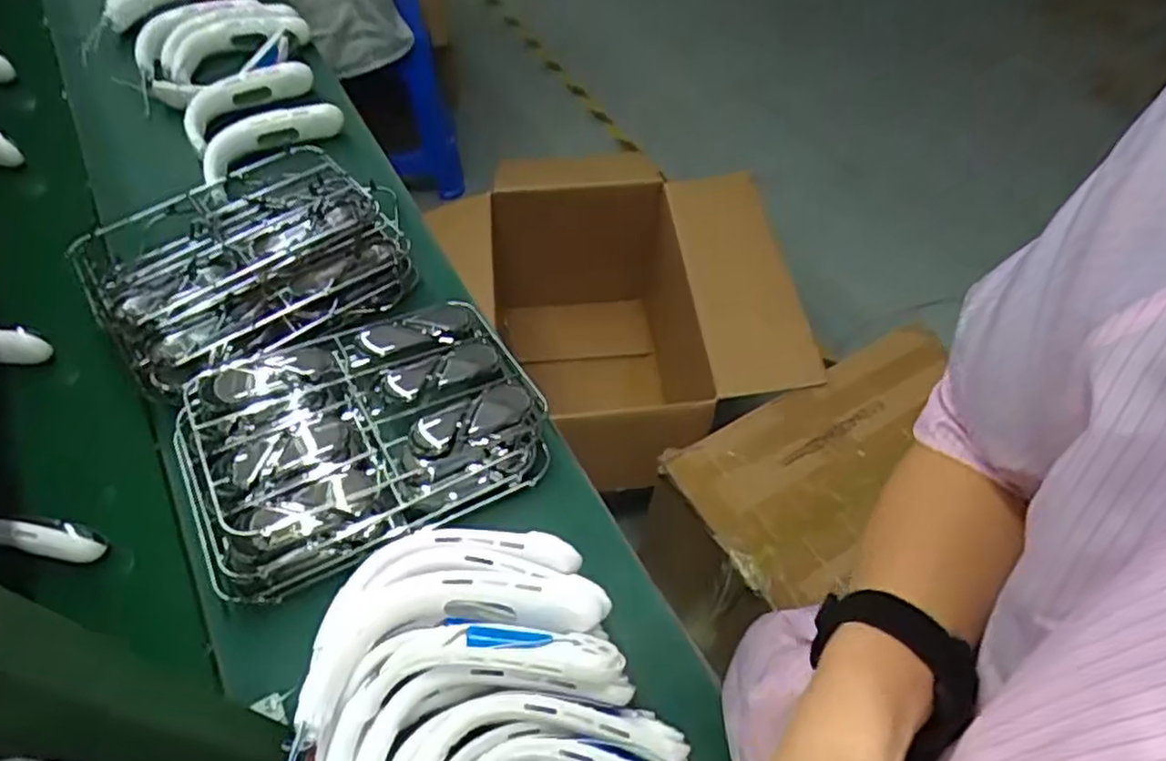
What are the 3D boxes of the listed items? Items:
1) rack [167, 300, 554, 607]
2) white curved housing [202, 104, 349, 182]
[{"bbox_3d":[-0.230,0.045,0.729,0.350,0.052,0.272,-21,59,-16],"label":"rack"},{"bbox_3d":[-0.466,-0.350,1.021,0.102,0.051,0.221,33,61,18],"label":"white curved housing"}]

